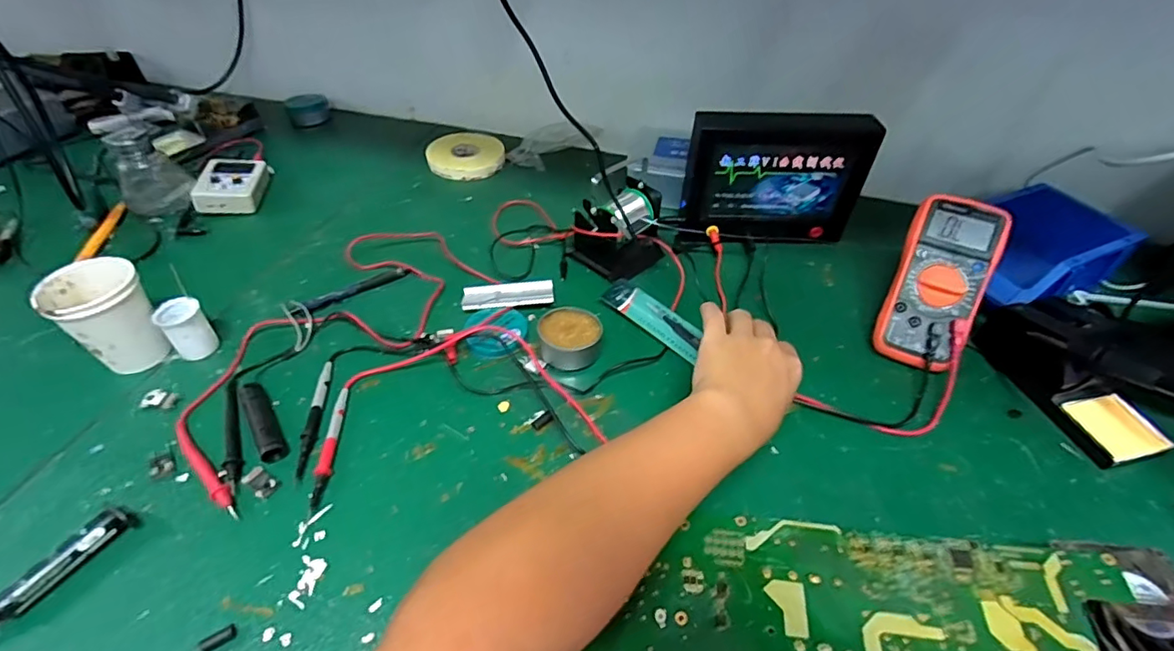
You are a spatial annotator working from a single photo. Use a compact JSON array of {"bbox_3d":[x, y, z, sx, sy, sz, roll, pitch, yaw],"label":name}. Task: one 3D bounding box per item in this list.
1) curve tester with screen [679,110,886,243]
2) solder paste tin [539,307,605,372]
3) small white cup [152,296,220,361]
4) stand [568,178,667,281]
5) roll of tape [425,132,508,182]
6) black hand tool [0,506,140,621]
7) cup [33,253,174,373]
[{"bbox_3d":[0.223,-0.169,0.645,0.207,0.151,0.040,2,45,0],"label":"curve tester with screen"},{"bbox_3d":[-0.017,0.009,0.548,0.061,0.029,0.058,1,45,-1],"label":"solder paste tin"},{"bbox_3d":[-0.386,0.004,0.530,0.036,0.052,0.037,1,45,-1],"label":"small white cup"},{"bbox_3d":[0.042,-0.112,0.637,0.096,0.076,0.100,-28,52,-26],"label":"stand"},{"bbox_3d":[-0.182,-0.255,0.821,0.112,0.022,0.112,1,45,-1],"label":"roll of tape"},{"bbox_3d":[-0.375,0.174,0.377,0.020,0.022,0.111,20,48,18],"label":"black hand tool"},{"bbox_3d":[-0.442,-0.007,0.511,0.073,0.094,0.074,-33,54,-30],"label":"cup"}]

